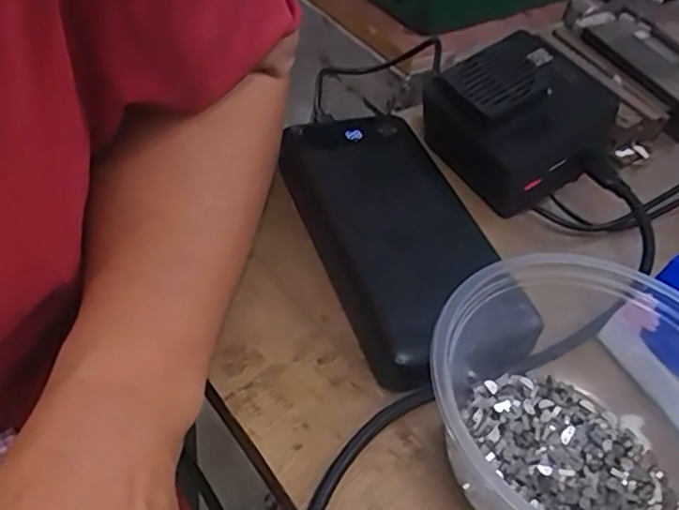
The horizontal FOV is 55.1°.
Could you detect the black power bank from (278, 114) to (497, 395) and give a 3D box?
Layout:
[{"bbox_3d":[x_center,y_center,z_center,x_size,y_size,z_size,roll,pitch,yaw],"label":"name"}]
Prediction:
[{"bbox_3d":[0.025,-0.012,0.309,0.070,0.023,0.153,-14,51,-17],"label":"black power bank"}]

